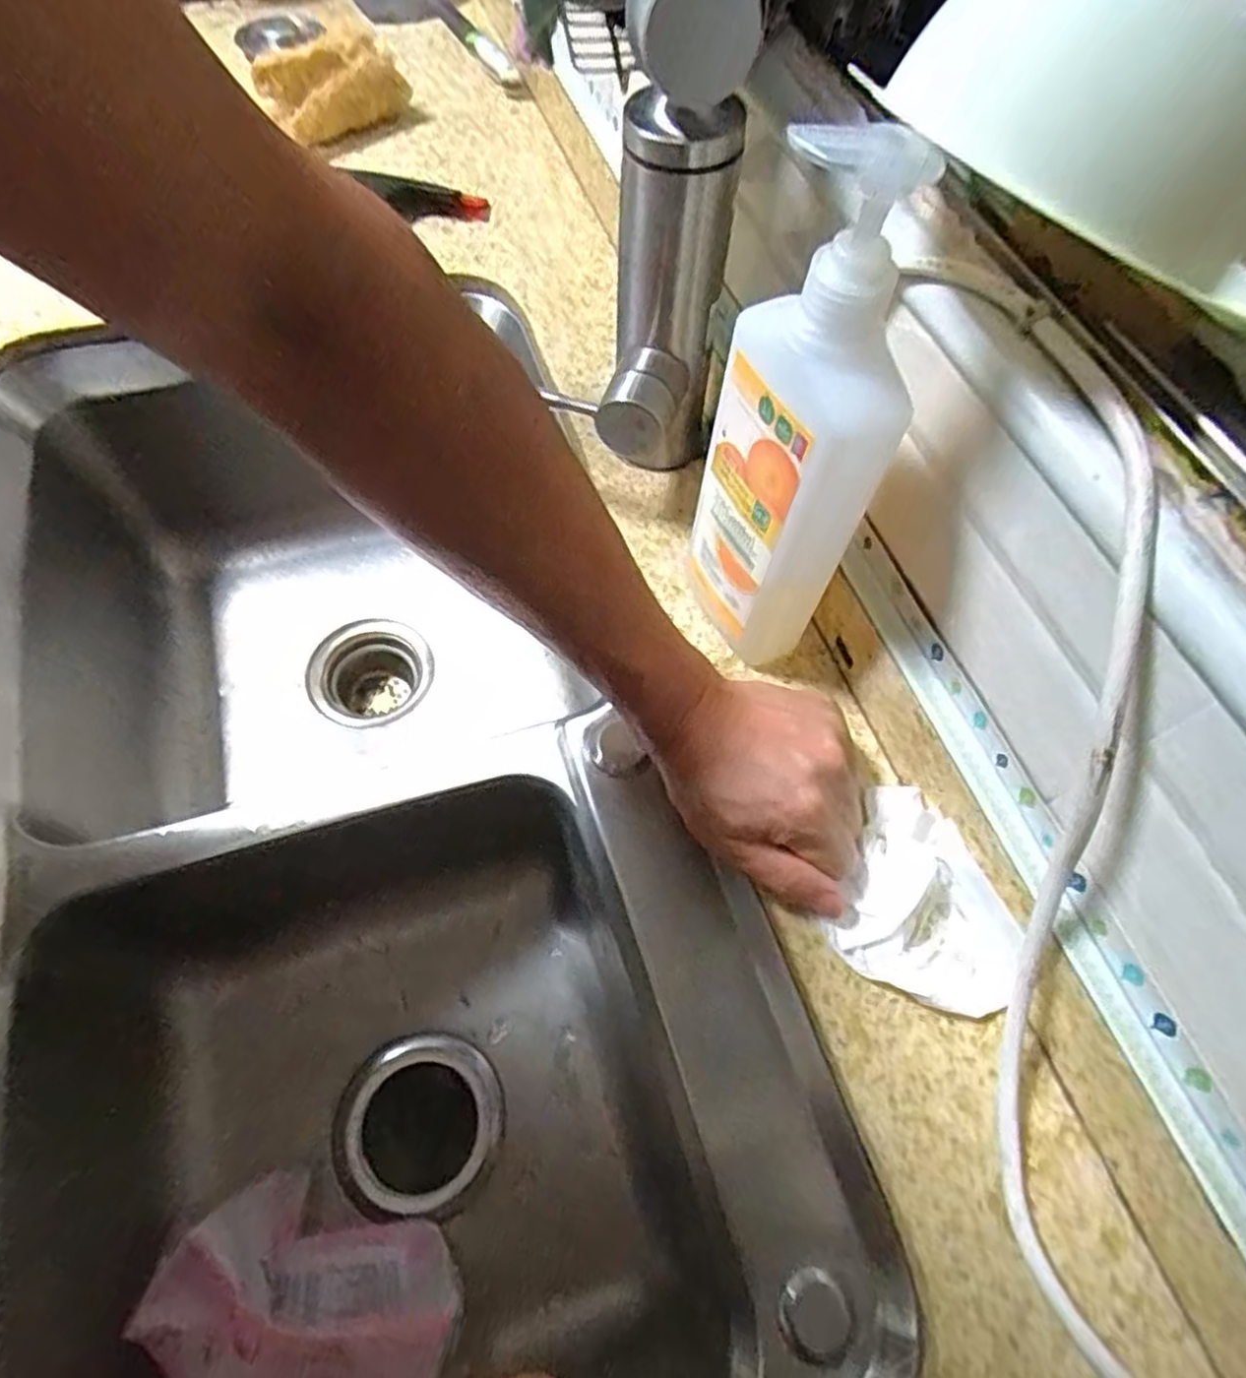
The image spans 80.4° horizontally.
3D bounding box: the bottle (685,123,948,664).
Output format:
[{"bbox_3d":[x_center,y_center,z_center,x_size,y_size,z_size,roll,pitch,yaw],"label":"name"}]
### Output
[{"bbox_3d":[0.071,-0.098,0.325,0.072,0.241,0.067,14,62,4],"label":"bottle"}]

